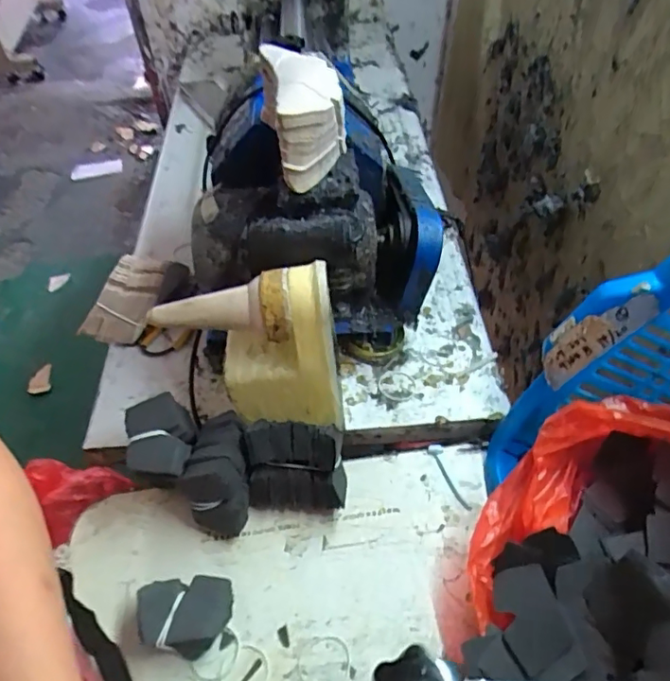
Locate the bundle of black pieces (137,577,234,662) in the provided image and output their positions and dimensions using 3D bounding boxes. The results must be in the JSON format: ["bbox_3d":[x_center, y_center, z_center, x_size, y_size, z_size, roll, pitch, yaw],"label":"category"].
[{"bbox_3d":[-0.142,0.263,0.512,0.090,0.049,0.064,0,51,2],"label":"bundle of black pieces"}]

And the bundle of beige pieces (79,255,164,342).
[{"bbox_3d":[-0.277,-0.048,0.734,0.084,0.080,0.127,27,57,22],"label":"bundle of beige pieces"}]

